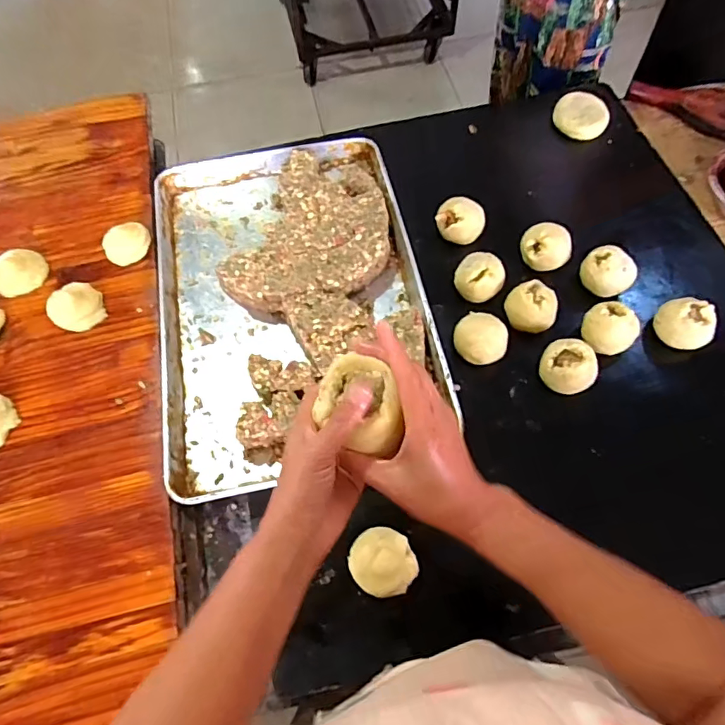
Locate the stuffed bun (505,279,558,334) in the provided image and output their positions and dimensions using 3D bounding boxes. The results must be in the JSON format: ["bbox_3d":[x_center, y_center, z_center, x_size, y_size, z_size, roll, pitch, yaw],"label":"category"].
[{"bbox_3d":[0.258,-0.085,0.747,0.069,0.043,0.074,0,64,1],"label":"stuffed bun"}]

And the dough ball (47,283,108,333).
[{"bbox_3d":[-0.445,-0.087,0.765,0.083,0.030,0.077,-1,65,2],"label":"dough ball"}]

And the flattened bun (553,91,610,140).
[{"bbox_3d":[0.425,-0.480,0.953,0.106,0.035,0.095,23,68,12],"label":"flattened bun"}]

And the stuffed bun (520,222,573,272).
[{"bbox_3d":[0.295,-0.187,0.788,0.069,0.059,0.064,-7,64,-2],"label":"stuffed bun"}]

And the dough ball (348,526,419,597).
[{"bbox_3d":[0.025,0.253,0.623,0.080,0.042,0.079,-1,65,2],"label":"dough ball"}]

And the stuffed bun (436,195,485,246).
[{"bbox_3d":[0.165,-0.241,0.821,0.072,0.038,0.072,0,64,1],"label":"stuffed bun"}]

